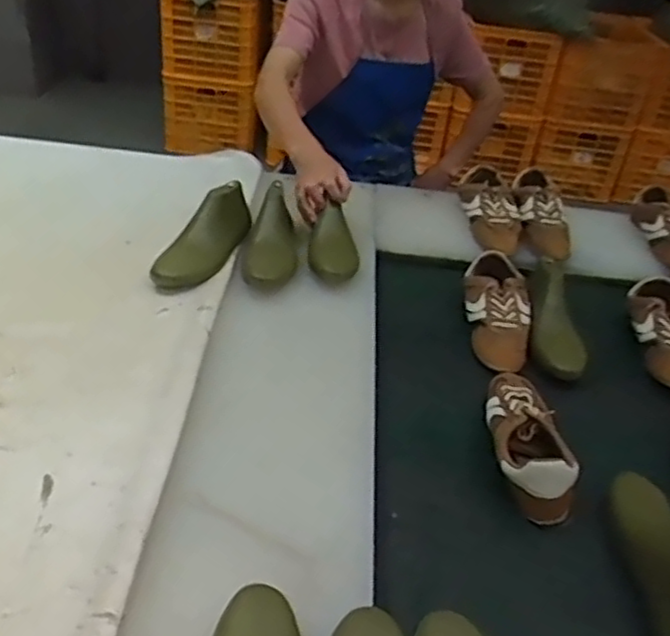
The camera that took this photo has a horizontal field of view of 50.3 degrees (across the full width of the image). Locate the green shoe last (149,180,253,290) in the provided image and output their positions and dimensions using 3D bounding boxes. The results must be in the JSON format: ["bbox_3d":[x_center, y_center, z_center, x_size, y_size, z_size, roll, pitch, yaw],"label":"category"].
[{"bbox_3d":[-0.209,-0.136,1.166,0.081,0.098,0.246,14,36,9],"label":"green shoe last"}]

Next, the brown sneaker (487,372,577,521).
[{"bbox_3d":[0.257,0.150,0.954,0.088,0.070,0.243,6,36,-1],"label":"brown sneaker"}]

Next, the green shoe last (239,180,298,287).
[{"bbox_3d":[-0.106,-0.131,1.177,0.090,0.083,0.194,3,35,-5],"label":"green shoe last"}]

